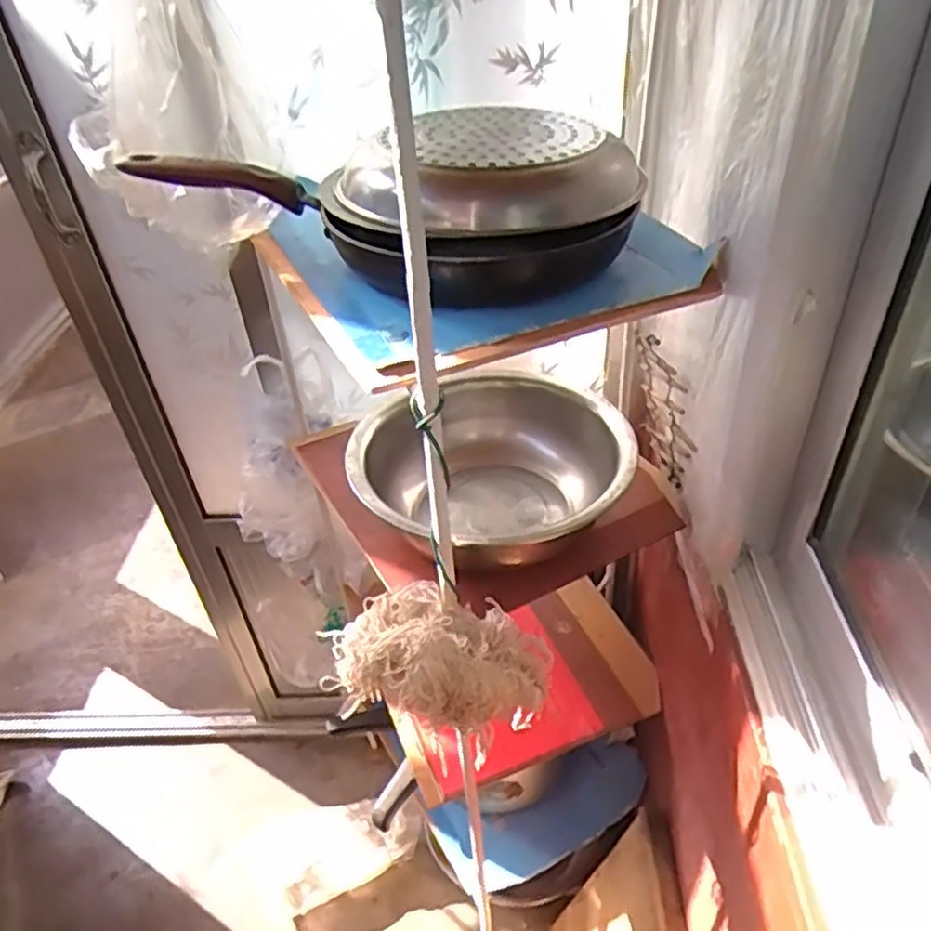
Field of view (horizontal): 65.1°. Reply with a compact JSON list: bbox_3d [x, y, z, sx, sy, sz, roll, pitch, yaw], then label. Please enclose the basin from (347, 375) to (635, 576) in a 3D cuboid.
[{"bbox_3d":[0.028,0.018,0.807,0.285,0.123,0.255,-14,41,-10],"label":"basin"}]

